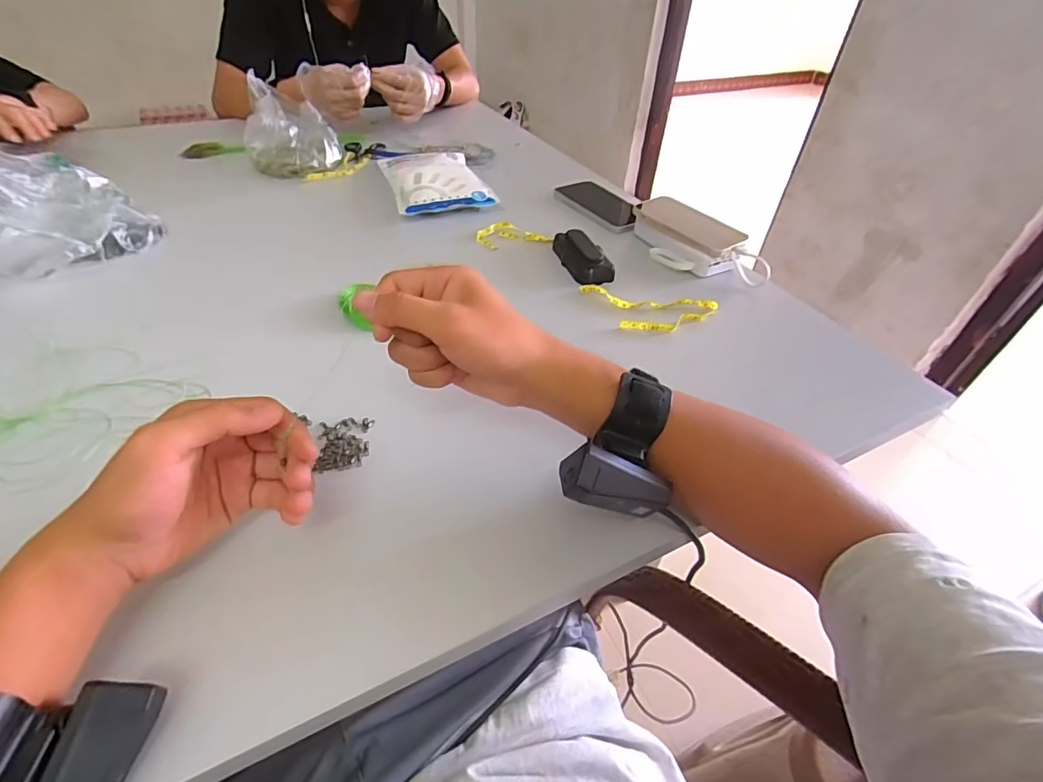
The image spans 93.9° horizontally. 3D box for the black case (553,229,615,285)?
[{"bbox_3d":[0.073,-0.170,0.605,0.045,0.025,0.097,-13,46,-16],"label":"black case"}]

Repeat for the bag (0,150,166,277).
[{"bbox_3d":[-0.517,-0.212,0.539,0.166,0.137,0.128,-31,54,-31],"label":"bag"}]

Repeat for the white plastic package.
[{"bbox_3d":[-0.135,-0.332,0.761,0.140,0.024,0.203,-13,46,-16],"label":"white plastic package"}]

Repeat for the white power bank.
[{"bbox_3d":[0.207,-0.203,0.623,0.066,0.051,0.150,-25,51,-26],"label":"white power bank"}]

